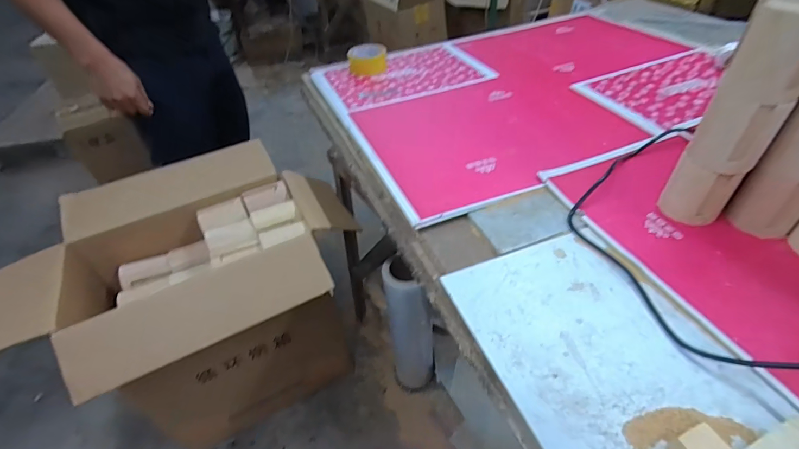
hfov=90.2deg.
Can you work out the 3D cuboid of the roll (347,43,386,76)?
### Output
[{"bbox_3d":[-0.087,-0.455,1.096,0.106,0.049,0.091,-5,43,0],"label":"roll"}]

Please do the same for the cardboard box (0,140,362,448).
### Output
[{"bbox_3d":[-0.476,0.202,1.039,0.631,0.579,0.609,-24,47,-19],"label":"cardboard box"}]

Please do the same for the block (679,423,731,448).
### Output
[{"bbox_3d":[0.278,0.207,0.367,0.031,0.028,0.029,-20,45,-15],"label":"block"}]

